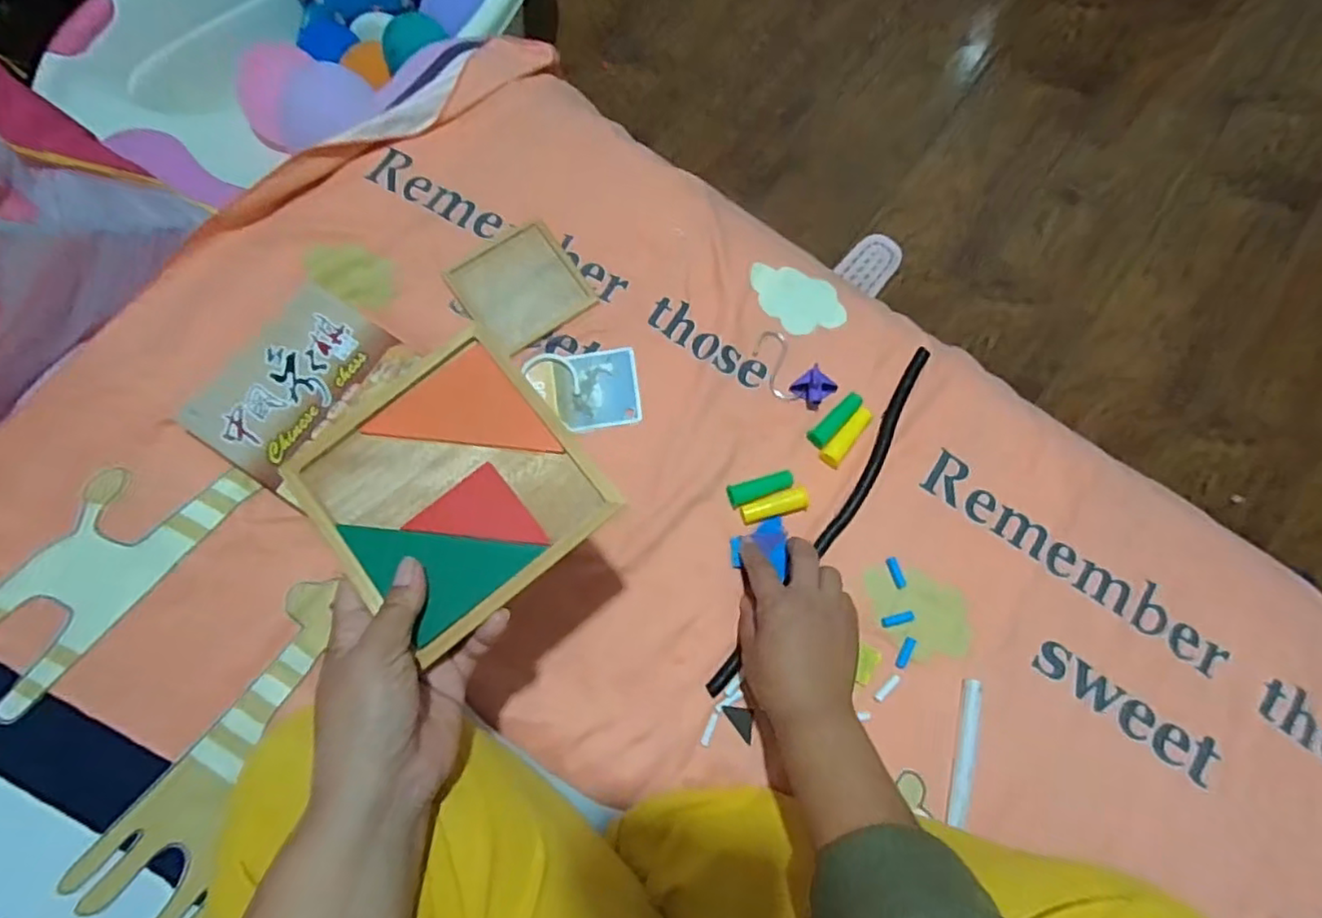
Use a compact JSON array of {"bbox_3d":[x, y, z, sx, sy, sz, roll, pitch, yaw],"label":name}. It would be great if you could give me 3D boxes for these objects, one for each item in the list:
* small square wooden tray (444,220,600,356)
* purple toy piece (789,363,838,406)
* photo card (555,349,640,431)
[{"bbox_3d":[-0.130,-0.159,0.602,0.104,0.009,0.103,-35,78,-9],"label":"small square wooden tray"},{"bbox_3d":[0.136,-0.065,0.575,0.029,0.023,0.028,-42,79,-10],"label":"purple toy piece"},{"bbox_3d":[-0.056,-0.060,0.584,0.072,0.008,0.069,-9,76,-3],"label":"photo card"}]

